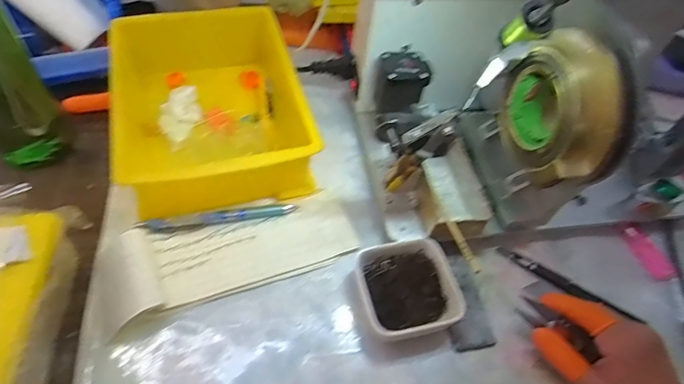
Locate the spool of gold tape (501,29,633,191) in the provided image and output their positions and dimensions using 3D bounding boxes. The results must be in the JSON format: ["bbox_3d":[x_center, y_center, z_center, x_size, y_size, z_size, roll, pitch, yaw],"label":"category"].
[{"bbox_3d":[0.167,-0.062,0.327,0.044,0.094,0.107,-8,55,-9],"label":"spool of gold tape"}]

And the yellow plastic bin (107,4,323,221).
[{"bbox_3d":[-0.143,-0.103,0.469,0.175,0.073,0.280,-14,56,-13],"label":"yellow plastic bin"}]

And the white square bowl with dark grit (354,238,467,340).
[{"bbox_3d":[0.056,0.086,0.376,0.081,0.030,0.080,-11,55,-11],"label":"white square bowl with dark grit"}]

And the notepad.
[{"bbox_3d":[-0.094,0.045,0.394,0.206,0.023,0.079,-18,57,-16],"label":"notepad"}]

